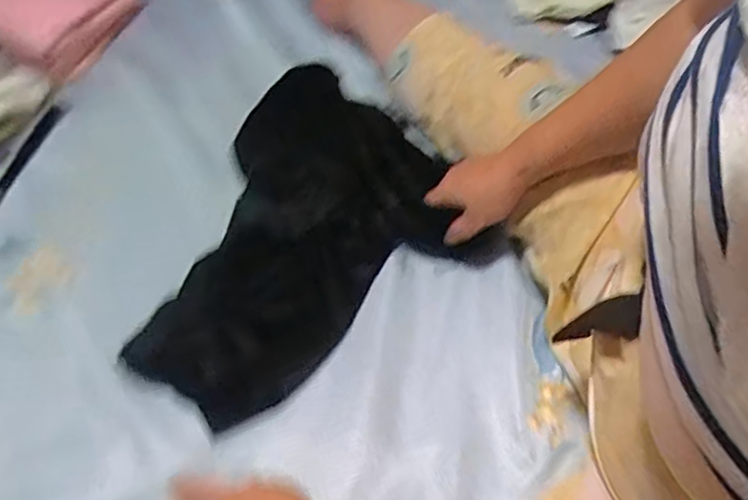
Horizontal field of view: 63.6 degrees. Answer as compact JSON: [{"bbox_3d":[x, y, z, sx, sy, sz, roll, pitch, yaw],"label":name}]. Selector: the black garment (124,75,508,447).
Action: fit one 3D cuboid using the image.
[{"bbox_3d":[-0.100,-0.026,0.676,0.386,0.090,0.307,-29,60,-14],"label":"black garment"}]

